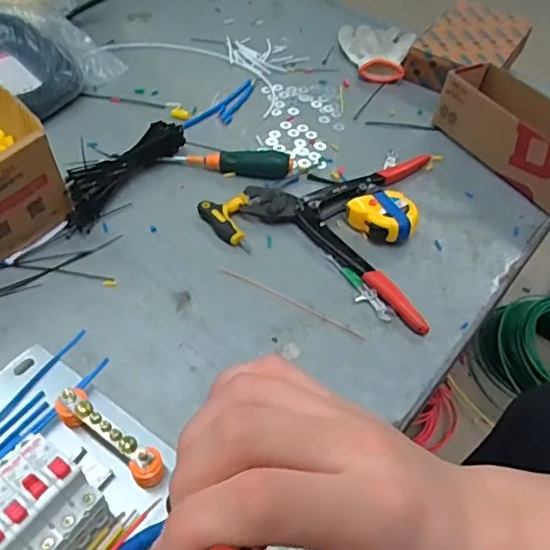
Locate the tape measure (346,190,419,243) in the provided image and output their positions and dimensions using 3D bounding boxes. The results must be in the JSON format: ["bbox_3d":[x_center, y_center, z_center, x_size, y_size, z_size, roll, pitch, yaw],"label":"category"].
[{"bbox_3d":[0.129,-0.070,0.674,0.076,0.037,0.065,34,55,24],"label":"tape measure"}]

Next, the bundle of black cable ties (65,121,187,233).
[{"bbox_3d":[-0.184,-0.130,0.692,0.046,0.041,0.197,24,51,16],"label":"bundle of black cable ties"}]

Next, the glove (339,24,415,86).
[{"bbox_3d":[0.166,-0.375,0.940,0.117,0.031,0.161,8,48,3],"label":"glove"}]

